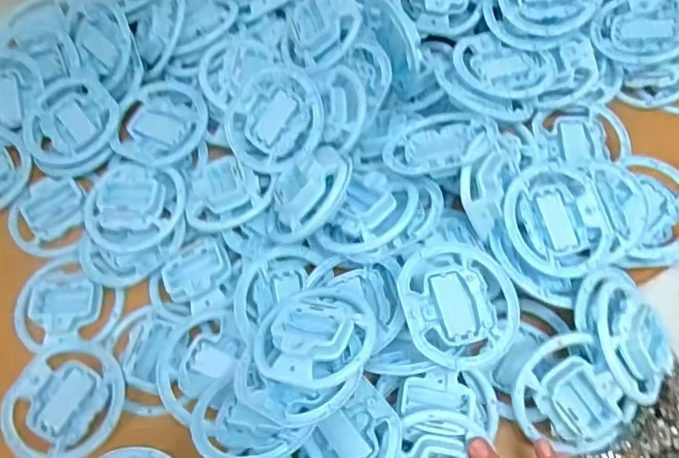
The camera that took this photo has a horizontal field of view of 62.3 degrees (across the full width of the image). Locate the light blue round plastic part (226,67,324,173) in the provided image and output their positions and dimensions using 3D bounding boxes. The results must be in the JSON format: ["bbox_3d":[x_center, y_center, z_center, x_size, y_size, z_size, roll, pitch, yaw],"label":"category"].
[{"bbox_3d":[-0.065,-0.109,0.562,0.102,0.016,0.100,0,90,20],"label":"light blue round plastic part"}]

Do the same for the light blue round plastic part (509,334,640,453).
[{"bbox_3d":[0.191,0.143,0.466,0.085,0.025,0.100,-33,93,7],"label":"light blue round plastic part"}]

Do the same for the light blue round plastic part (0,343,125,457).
[{"bbox_3d":[-0.242,0.153,0.495,0.098,0.010,0.102,0,65,1],"label":"light blue round plastic part"}]

